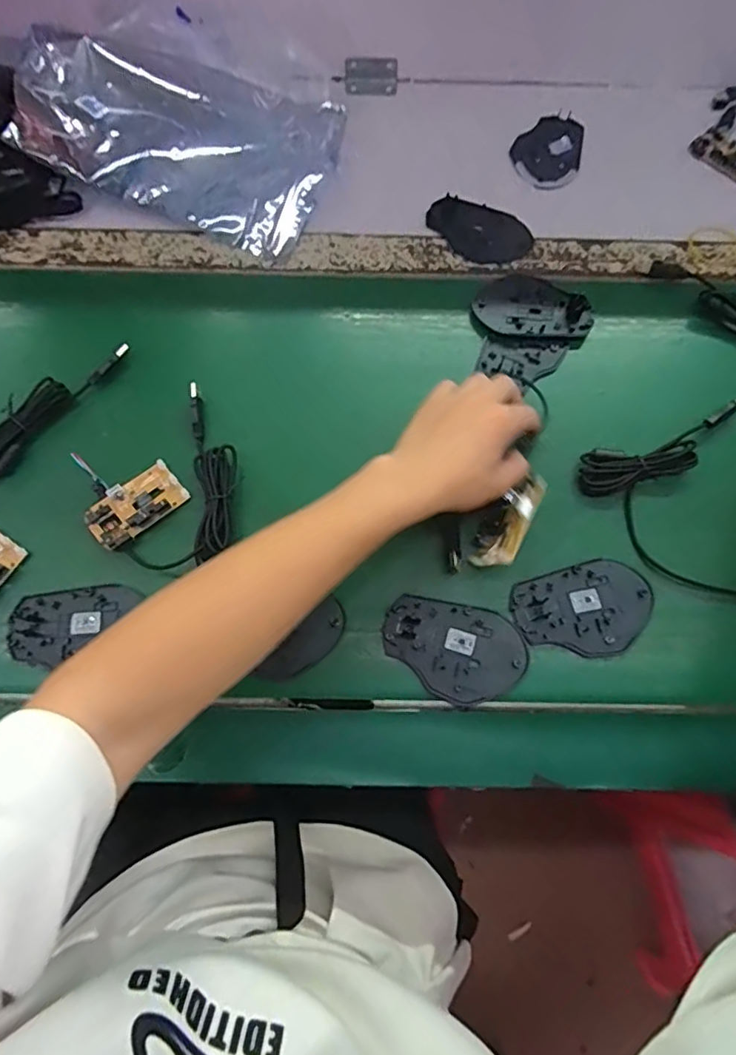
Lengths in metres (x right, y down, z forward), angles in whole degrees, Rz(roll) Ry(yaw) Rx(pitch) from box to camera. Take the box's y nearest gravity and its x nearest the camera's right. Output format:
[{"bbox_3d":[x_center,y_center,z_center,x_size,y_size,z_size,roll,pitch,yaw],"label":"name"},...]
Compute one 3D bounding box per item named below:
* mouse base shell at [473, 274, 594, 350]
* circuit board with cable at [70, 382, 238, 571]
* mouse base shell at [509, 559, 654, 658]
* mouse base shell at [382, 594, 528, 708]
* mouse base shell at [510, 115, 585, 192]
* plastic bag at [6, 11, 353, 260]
[{"bbox_3d":[0.157,-0.210,0.535,0.107,0.015,0.075,10,70,3],"label":"mouse base shell"},{"bbox_3d":[-0.167,-0.031,0.465,0.125,0.019,0.132,-30,73,-11],"label":"circuit board with cable"},{"bbox_3d":[0.170,0.064,0.441,0.108,0.004,0.071,-16,71,-7],"label":"mouse base shell"},{"bbox_3d":[0.065,0.094,0.429,0.106,0.004,0.072,12,70,3],"label":"mouse base shell"},{"bbox_3d":[0.199,-0.414,0.620,0.072,0.005,0.106,26,71,9],"label":"mouse base shell"},{"bbox_3d":[-0.167,-0.423,0.570,0.284,0.086,0.235,21,71,7],"label":"plastic bag"}]

